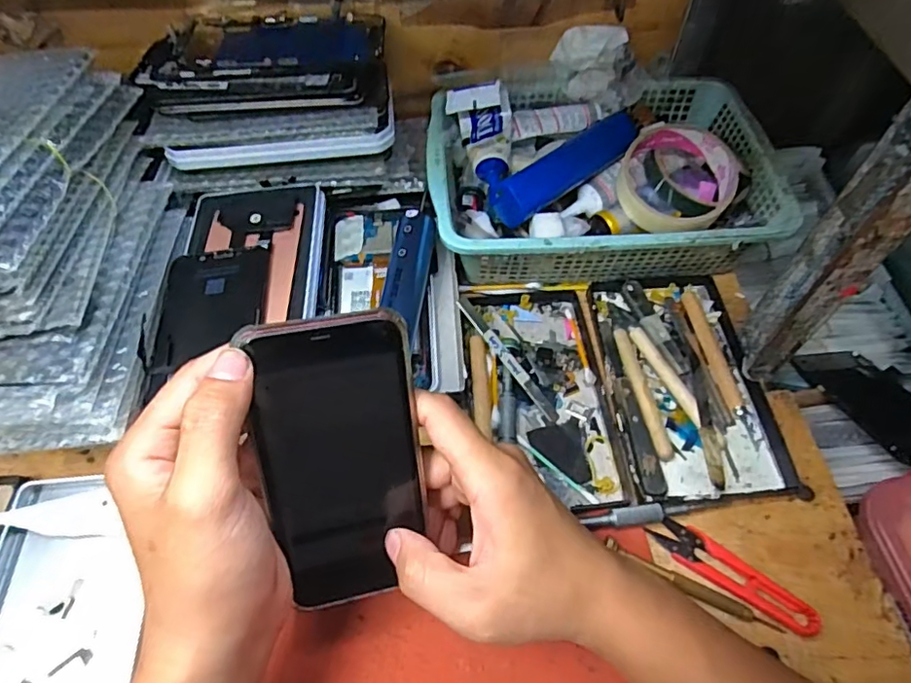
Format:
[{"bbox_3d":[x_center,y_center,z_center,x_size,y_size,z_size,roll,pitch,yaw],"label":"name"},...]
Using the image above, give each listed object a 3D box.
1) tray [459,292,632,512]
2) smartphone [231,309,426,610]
[{"bbox_3d":[0.059,0.034,0.408,0.100,0.026,0.173,-5,58,-2],"label":"tray"},{"bbox_3d":[-0.053,0.057,0.266,0.074,0.141,0.016,-11,19,-15],"label":"smartphone"}]

